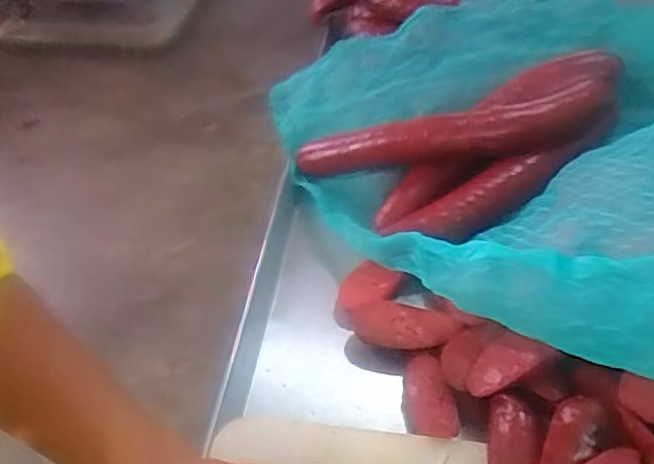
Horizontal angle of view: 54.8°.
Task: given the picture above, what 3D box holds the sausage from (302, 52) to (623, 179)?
[{"bbox_3d":[0.117,-0.089,0.553,0.278,0.069,0.091,-11,48,-5],"label":"sausage"}]

